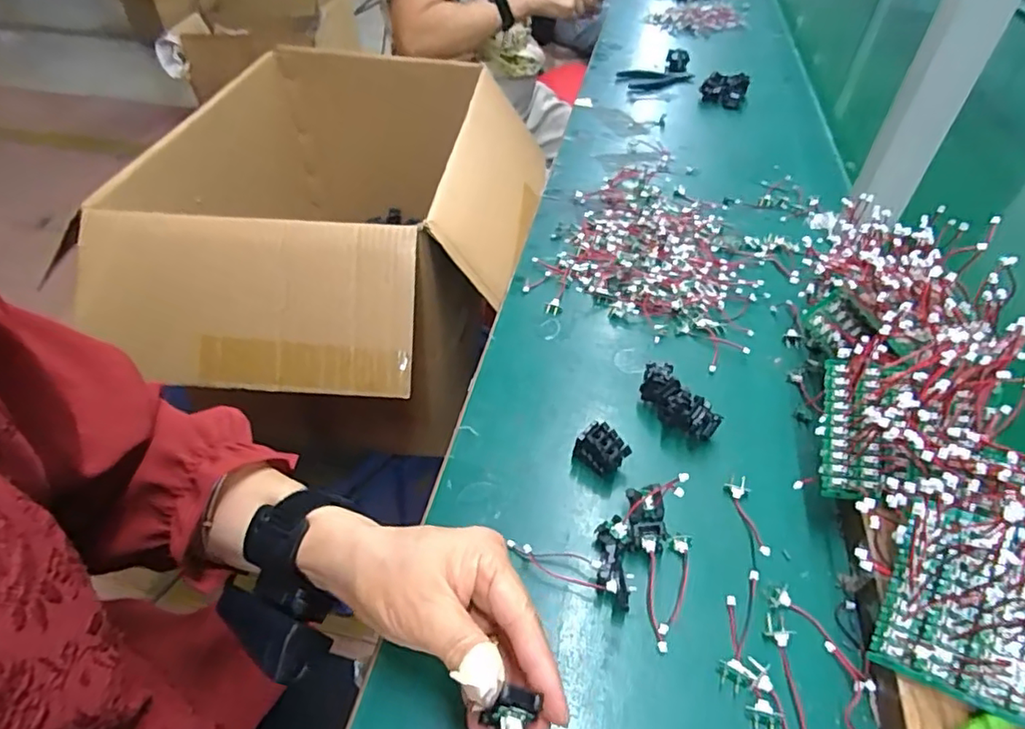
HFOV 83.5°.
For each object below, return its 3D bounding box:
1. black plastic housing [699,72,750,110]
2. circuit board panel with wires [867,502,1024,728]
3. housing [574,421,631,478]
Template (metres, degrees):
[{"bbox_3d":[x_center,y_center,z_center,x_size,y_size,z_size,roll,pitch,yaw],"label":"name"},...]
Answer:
[{"bbox_3d":[0.300,-0.391,0.817,0.059,0.033,0.052,18,47,16],"label":"black plastic housing"},{"bbox_3d":[0.218,0.115,0.255,0.084,0.010,0.081,15,93,29],"label":"circuit board panel with wires"},{"bbox_3d":[0.061,0.057,0.385,0.032,0.029,0.021,32,53,27],"label":"housing"}]

